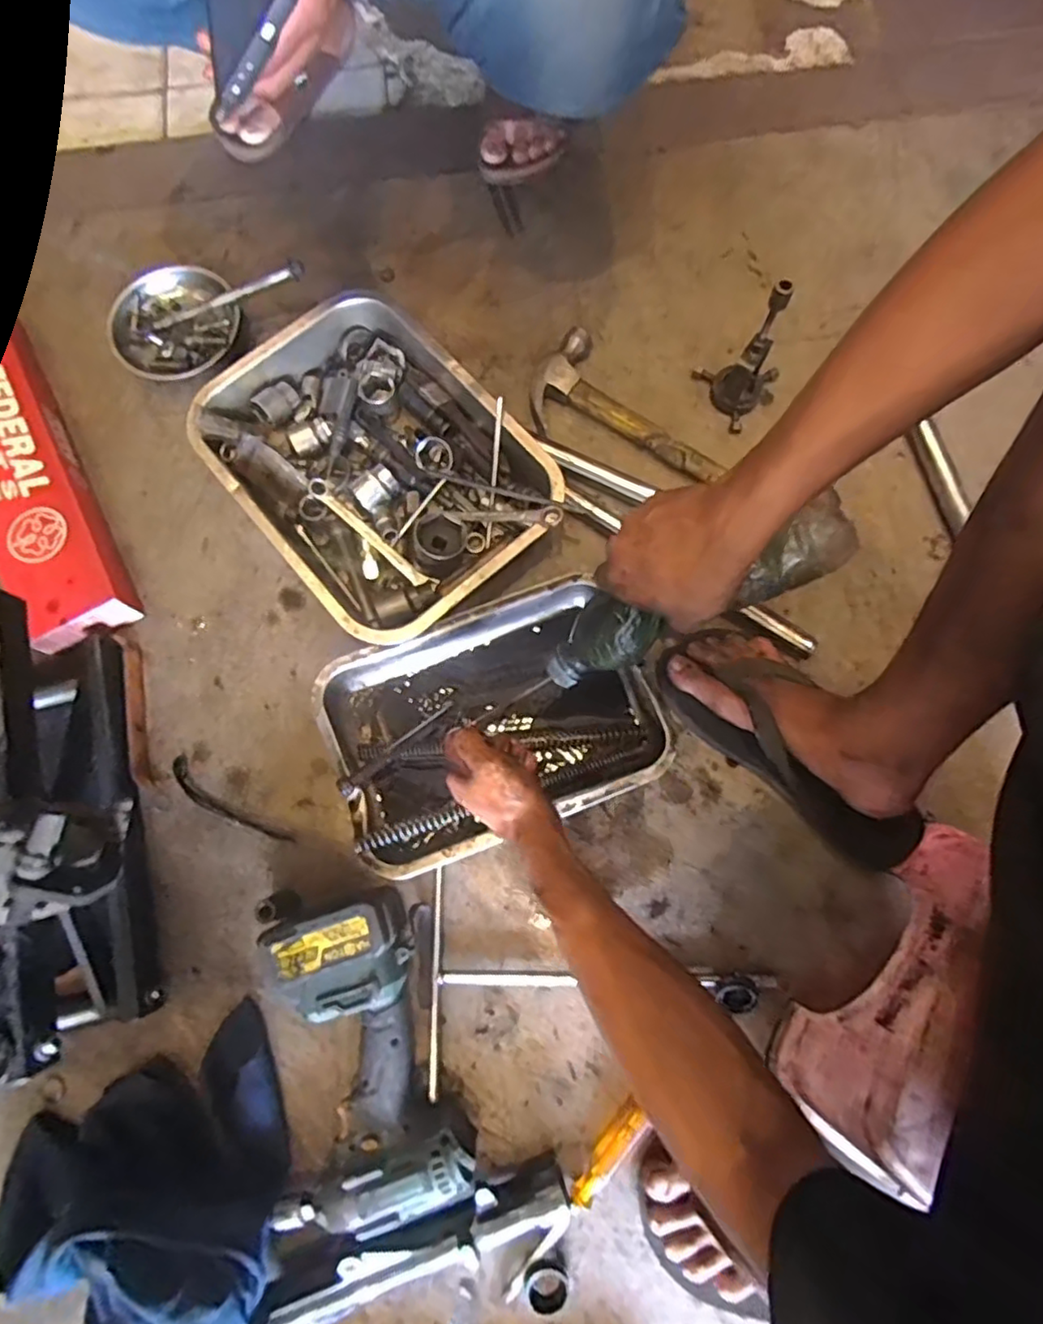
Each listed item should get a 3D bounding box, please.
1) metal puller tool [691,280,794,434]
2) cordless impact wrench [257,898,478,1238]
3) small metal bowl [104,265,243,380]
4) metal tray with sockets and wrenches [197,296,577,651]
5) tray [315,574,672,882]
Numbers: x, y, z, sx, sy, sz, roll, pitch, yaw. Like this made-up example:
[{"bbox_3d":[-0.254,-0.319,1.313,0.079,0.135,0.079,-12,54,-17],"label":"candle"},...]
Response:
[{"bbox_3d":[0.231,-0.317,0.643,0.086,0.136,0.086,24,77,7],"label":"metal puller tool"},{"bbox_3d":[-0.133,0.327,0.528,0.160,0.077,0.251,-10,76,-1],"label":"cordless impact wrench"},{"bbox_3d":[-0.397,-0.382,0.728,0.143,0.038,0.141,-4,75,0],"label":"small metal bowl"},{"bbox_3d":[-0.149,-0.200,0.659,0.254,0.075,0.351,-39,78,-8],"label":"metal tray with sockets and wrenches"},{"bbox_3d":[-0.029,0.057,0.601,0.288,0.055,0.206,-20,76,-4],"label":"tray"}]

